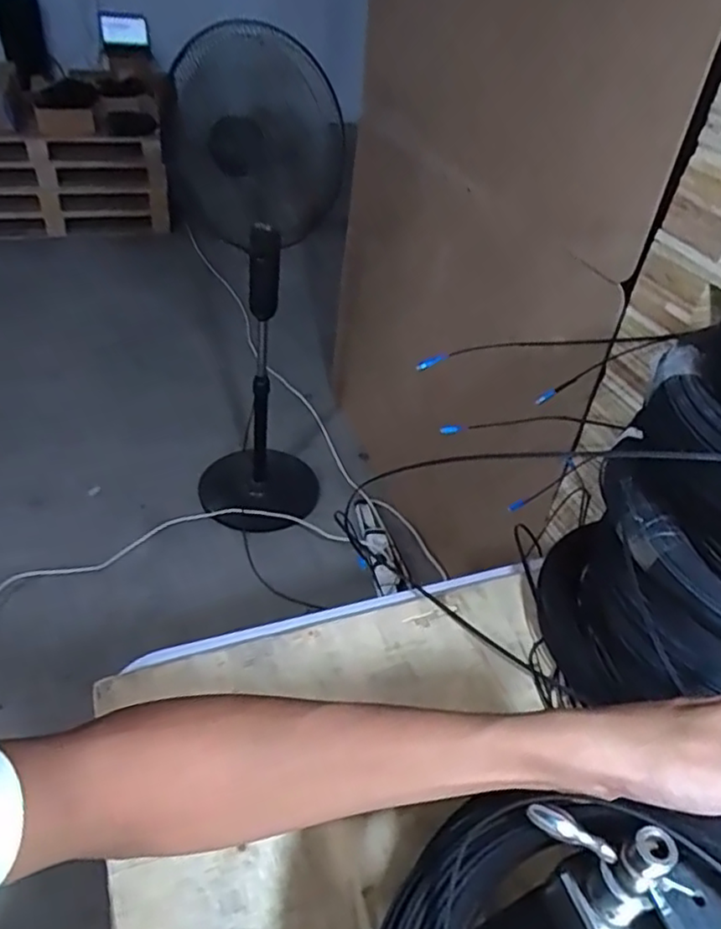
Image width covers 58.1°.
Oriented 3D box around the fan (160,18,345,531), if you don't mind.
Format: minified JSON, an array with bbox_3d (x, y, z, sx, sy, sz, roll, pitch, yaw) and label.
[{"bbox_3d":[-0.271,-0.380,1.650,0.392,1.237,0.568,1,40,-6],"label":"fan"}]

